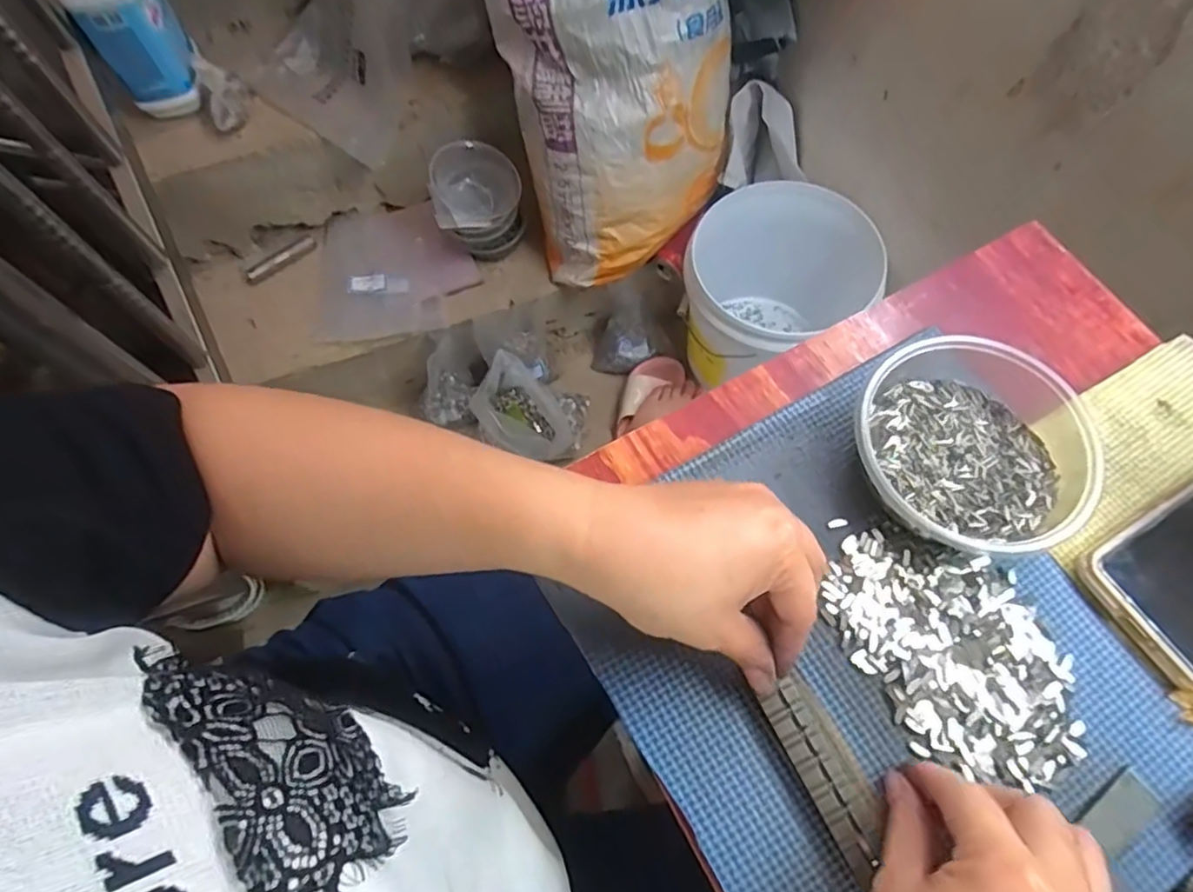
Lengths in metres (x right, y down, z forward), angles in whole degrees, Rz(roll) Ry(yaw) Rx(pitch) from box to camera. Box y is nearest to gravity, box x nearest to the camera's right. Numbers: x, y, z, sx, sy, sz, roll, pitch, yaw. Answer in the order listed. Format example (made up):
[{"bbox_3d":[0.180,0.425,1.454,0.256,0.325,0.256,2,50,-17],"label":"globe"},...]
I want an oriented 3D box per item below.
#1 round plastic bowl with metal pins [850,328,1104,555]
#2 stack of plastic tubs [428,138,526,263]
[{"bbox_3d":[0.192,-0.006,0.330,0.111,0.049,0.120,0,68,0],"label":"round plastic bowl with metal pins"},{"bbox_3d":[-0.171,-0.349,0.934,0.121,0.149,0.105,-13,68,-5],"label":"stack of plastic tubs"}]

